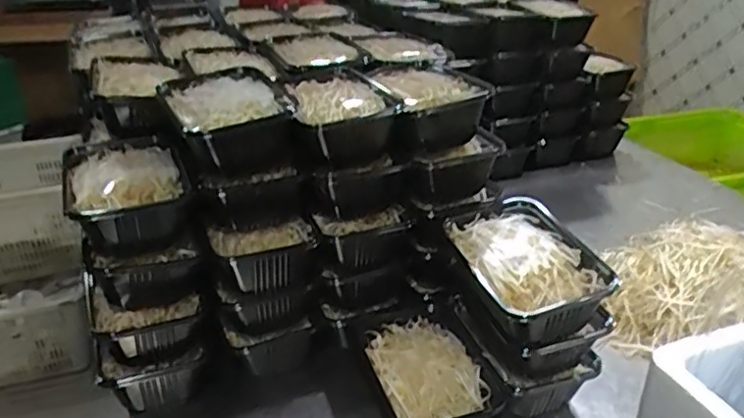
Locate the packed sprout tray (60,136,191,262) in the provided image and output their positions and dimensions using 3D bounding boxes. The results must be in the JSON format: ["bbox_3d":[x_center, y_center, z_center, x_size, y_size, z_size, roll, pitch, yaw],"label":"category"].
[{"bbox_3d":[-0.264,-0.013,0.688,0.119,0.075,0.172,-12,30,-21],"label":"packed sprout tray"}]

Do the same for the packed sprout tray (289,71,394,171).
[{"bbox_3d":[-0.037,-0.104,0.721,0.109,0.060,0.152,-6,28,-10],"label":"packed sprout tray"}]

